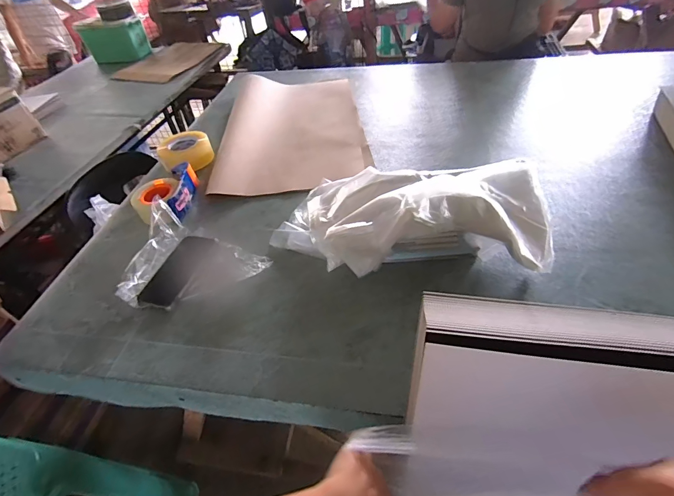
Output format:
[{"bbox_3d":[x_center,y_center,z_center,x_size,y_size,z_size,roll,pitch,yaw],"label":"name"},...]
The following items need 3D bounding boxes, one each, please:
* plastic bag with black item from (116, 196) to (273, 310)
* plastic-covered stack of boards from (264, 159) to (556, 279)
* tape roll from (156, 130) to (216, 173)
[{"bbox_3d":[-0.300,0.030,0.674,0.292,0.055,0.200,22,53,26],"label":"plastic bag with black item"},{"bbox_3d":[0.117,-0.070,0.647,0.488,0.142,0.227,-2,46,6],"label":"plastic-covered stack of boards"},{"bbox_3d":[-0.416,-0.271,0.983,0.132,0.061,0.132,-22,48,-13],"label":"tape roll"}]

